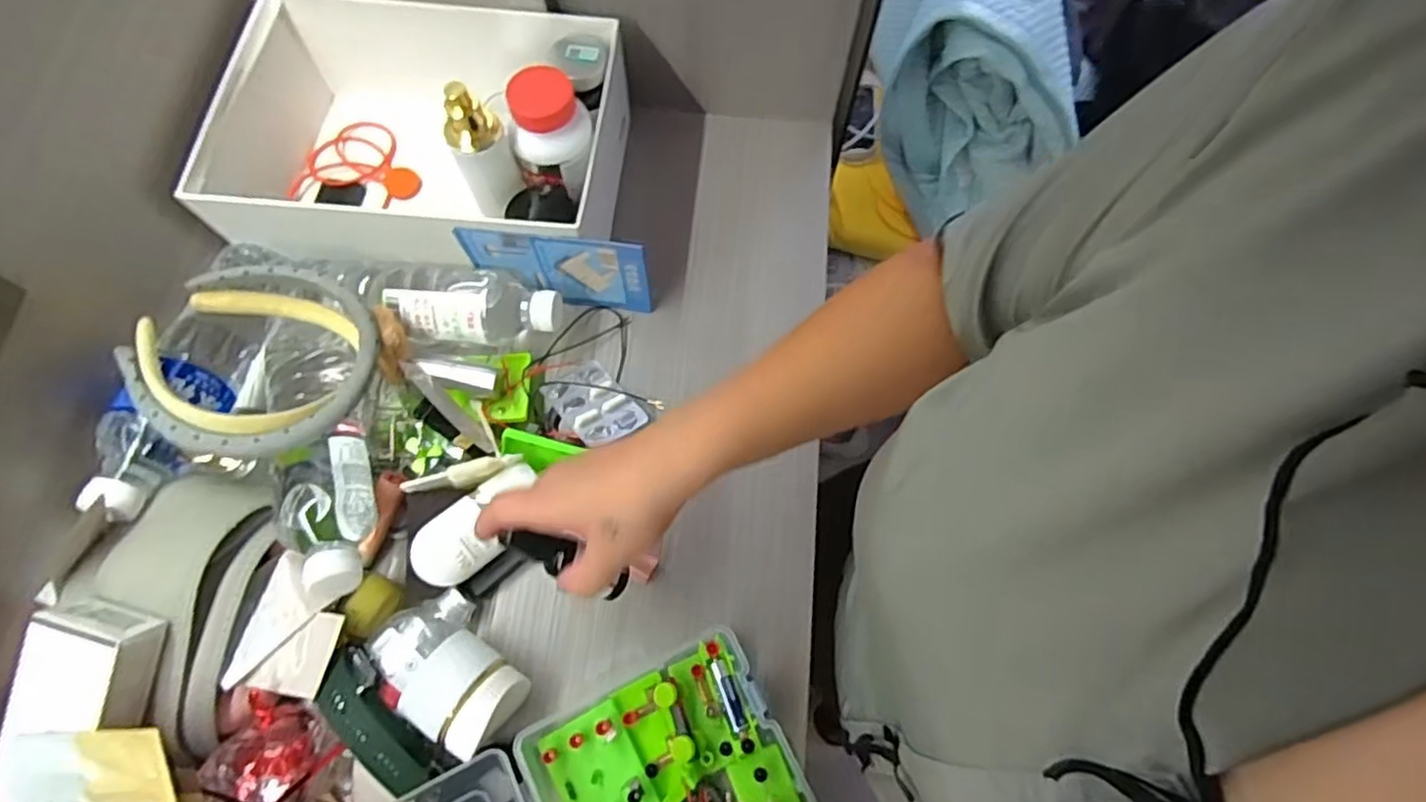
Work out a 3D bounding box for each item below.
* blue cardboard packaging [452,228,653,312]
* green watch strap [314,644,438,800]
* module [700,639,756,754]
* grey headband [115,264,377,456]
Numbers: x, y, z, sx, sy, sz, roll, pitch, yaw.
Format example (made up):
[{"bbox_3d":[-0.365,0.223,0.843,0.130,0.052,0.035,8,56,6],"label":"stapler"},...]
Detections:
[{"bbox_3d":[-0.120,-0.102,0.543,0.136,0.096,0.007,5,71,1],"label":"blue cardboard packaging"},{"bbox_3d":[-0.215,0.203,0.436,0.095,0.031,0.029,43,75,13],"label":"green watch strap"},{"bbox_3d":[0.012,0.199,0.469,0.015,0.020,0.073,-20,72,-8],"label":"module"},{"bbox_3d":[-0.313,-0.029,0.481,0.149,0.050,0.138,0,71,-1],"label":"grey headband"}]

